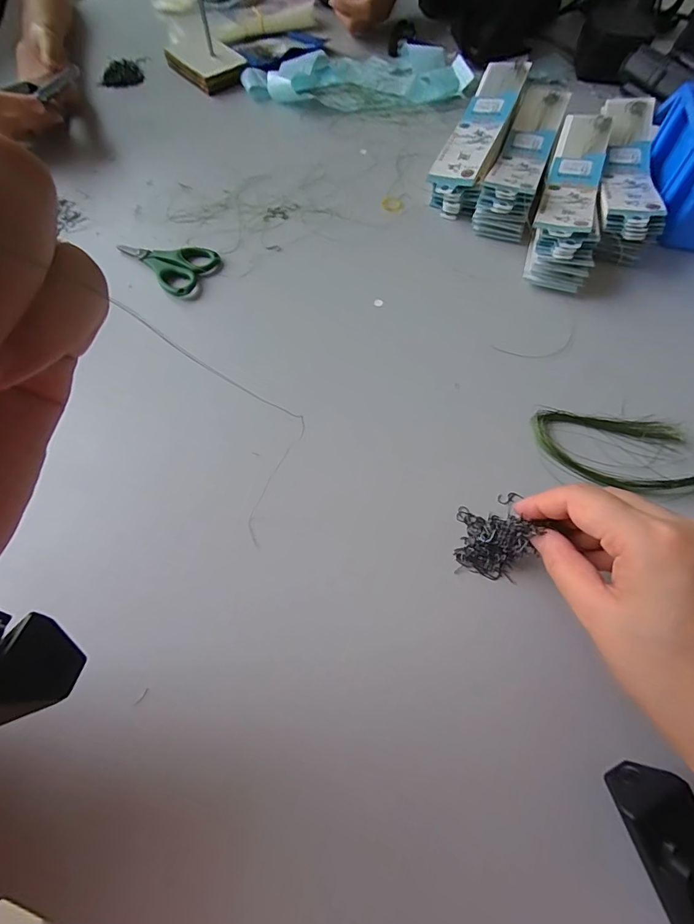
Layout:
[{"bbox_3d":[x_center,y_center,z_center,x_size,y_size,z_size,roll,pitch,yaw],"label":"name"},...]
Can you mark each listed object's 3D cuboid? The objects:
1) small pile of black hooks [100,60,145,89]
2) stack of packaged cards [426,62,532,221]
[{"bbox_3d":[-0.276,-0.474,0.523,0.050,0.014,0.042,-20,65,-9],"label":"small pile of black hooks"},{"bbox_3d":[0.137,-0.337,0.443,0.052,0.052,0.192,20,65,10],"label":"stack of packaged cards"}]

